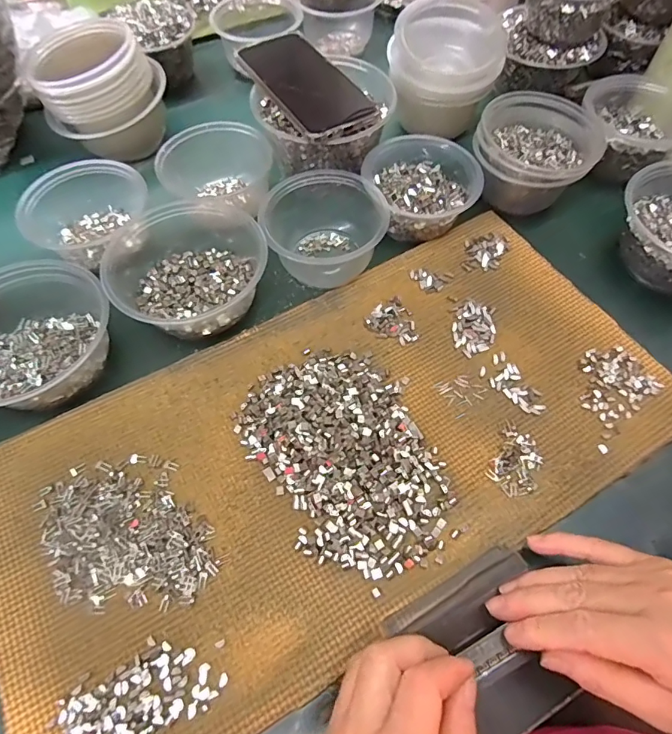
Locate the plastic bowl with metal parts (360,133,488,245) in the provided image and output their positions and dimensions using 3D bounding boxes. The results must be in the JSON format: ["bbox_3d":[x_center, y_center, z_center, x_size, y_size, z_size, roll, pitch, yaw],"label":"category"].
[{"bbox_3d":[0.085,-0.183,0.464,0.096,0.052,0.105,0,61,0],"label":"plastic bowl with metal parts"}]

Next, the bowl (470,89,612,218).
[{"bbox_3d":[0.201,-0.215,0.469,0.115,0.069,0.108,0,61,0],"label":"bowl"}]

